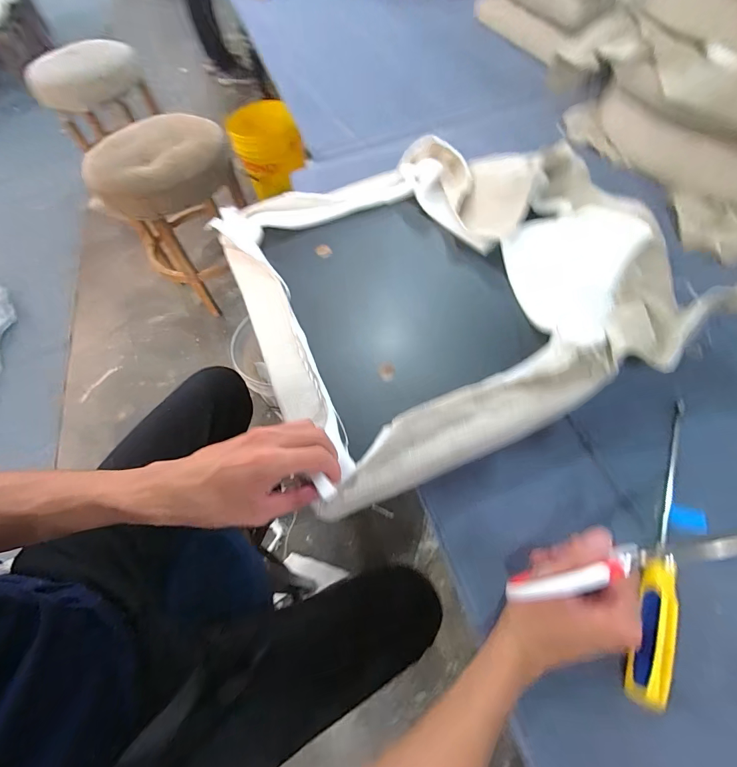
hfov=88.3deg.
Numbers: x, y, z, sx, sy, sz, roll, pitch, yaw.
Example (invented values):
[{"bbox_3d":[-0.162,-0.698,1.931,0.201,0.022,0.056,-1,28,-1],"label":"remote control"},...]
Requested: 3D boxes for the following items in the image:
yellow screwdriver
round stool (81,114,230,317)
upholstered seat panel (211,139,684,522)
[{"bbox_3d":[0.282,0.131,0.362,0.031,0.022,0.303,22,64,16],"label":"yellow screwdriver"},{"bbox_3d":[-0.660,-0.603,1.444,0.440,0.606,0.436,-22,61,-8],"label":"round stool"},{"bbox_3d":[0.075,-0.138,0.481,0.461,0.120,0.439,-21,61,-8],"label":"upholstered seat panel"}]

